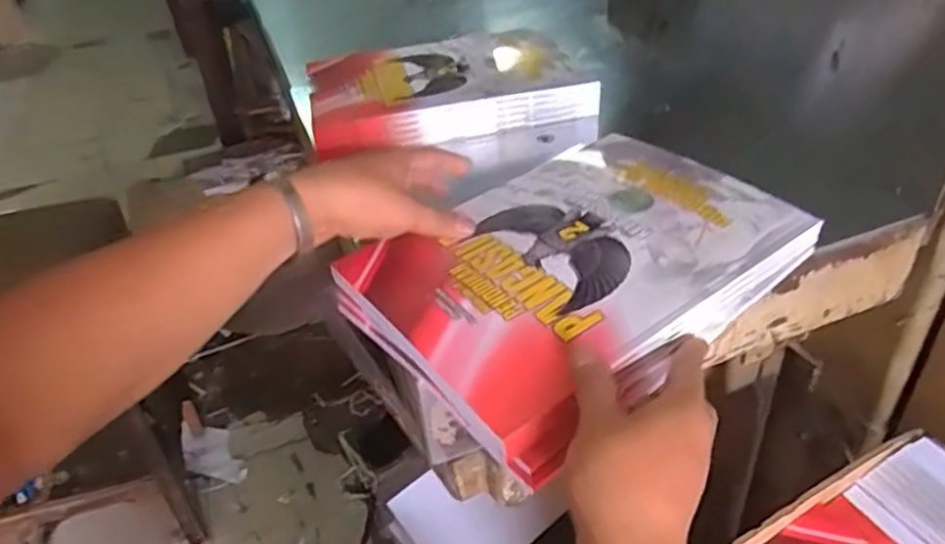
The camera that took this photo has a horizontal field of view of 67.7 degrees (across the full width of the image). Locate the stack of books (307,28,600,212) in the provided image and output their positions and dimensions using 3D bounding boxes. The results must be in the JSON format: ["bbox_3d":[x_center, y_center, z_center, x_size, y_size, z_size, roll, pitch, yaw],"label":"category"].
[{"bbox_3d":[-0.029,-0.184,0.758,0.270,0.066,0.213,-14,40,-8],"label":"stack of books"}]

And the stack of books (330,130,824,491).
[{"bbox_3d":[0.071,-0.003,0.515,0.291,0.050,0.210,-30,44,-25],"label":"stack of books"}]

